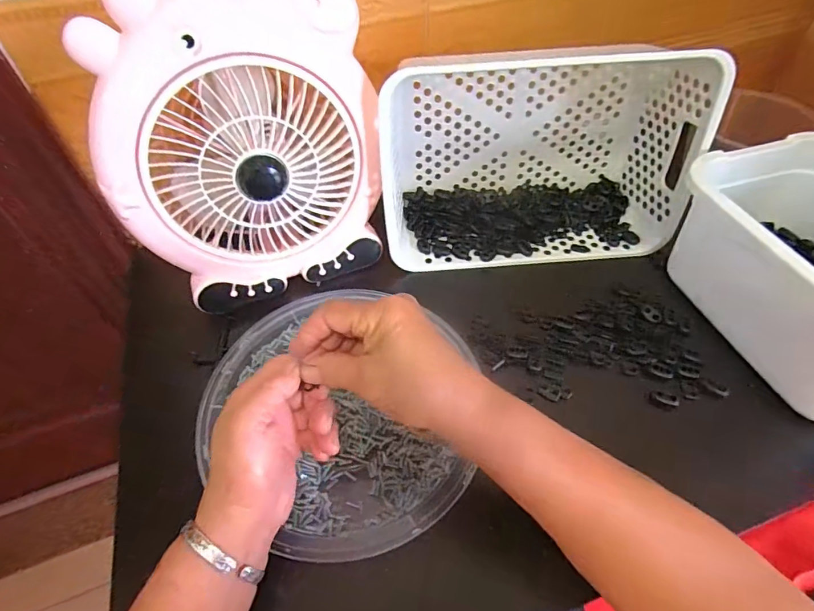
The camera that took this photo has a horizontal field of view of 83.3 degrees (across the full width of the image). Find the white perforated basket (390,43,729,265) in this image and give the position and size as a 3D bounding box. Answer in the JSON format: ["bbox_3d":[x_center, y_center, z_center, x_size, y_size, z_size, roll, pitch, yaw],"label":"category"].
[{"bbox_3d":[0.130,-0.162,0.494,0.312,0.199,0.135,-3,39,-1],"label":"white perforated basket"}]

